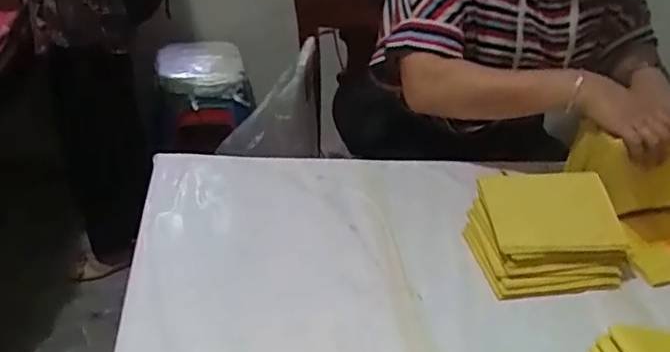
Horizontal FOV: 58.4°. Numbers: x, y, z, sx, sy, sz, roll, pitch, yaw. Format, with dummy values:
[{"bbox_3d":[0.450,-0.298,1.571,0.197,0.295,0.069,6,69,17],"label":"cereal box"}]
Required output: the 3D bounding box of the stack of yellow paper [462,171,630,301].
[{"bbox_3d":[0.265,0.068,0.761,0.179,0.091,0.134,-2,36,-13],"label":"stack of yellow paper"}]

